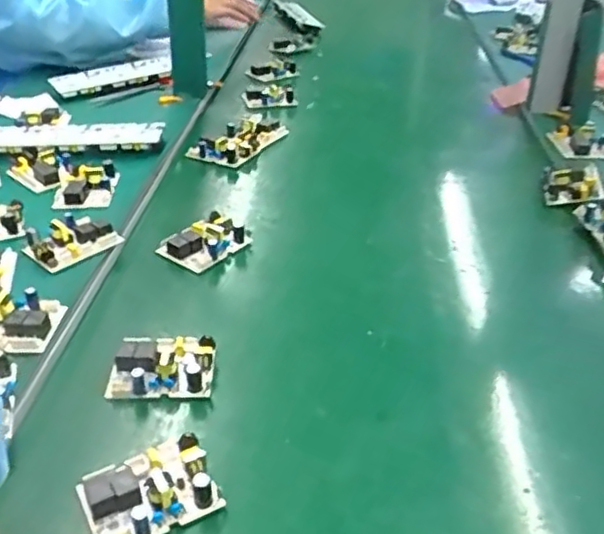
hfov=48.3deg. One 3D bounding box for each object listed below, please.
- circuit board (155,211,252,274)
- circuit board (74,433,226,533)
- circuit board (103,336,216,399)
[{"bbox_3d":[-0.101,-0.026,0.699,0.082,0.026,0.055,-26,42,-35],"label":"circuit board"},{"bbox_3d":[-0.098,0.142,0.432,0.079,0.028,0.059,-18,38,-27],"label":"circuit board"},{"bbox_3d":[-0.111,0.079,0.538,0.079,0.026,0.056,1,33,0],"label":"circuit board"}]

